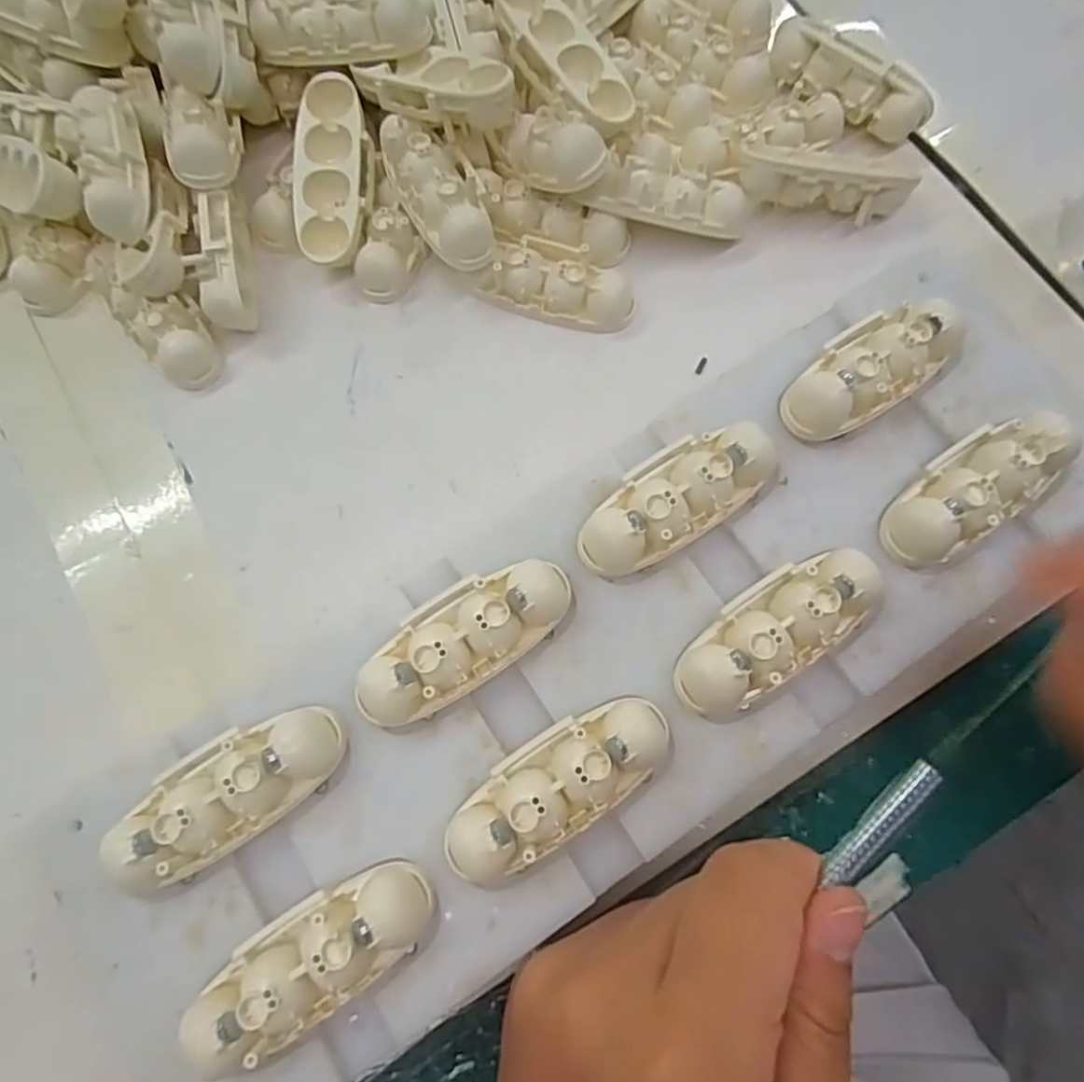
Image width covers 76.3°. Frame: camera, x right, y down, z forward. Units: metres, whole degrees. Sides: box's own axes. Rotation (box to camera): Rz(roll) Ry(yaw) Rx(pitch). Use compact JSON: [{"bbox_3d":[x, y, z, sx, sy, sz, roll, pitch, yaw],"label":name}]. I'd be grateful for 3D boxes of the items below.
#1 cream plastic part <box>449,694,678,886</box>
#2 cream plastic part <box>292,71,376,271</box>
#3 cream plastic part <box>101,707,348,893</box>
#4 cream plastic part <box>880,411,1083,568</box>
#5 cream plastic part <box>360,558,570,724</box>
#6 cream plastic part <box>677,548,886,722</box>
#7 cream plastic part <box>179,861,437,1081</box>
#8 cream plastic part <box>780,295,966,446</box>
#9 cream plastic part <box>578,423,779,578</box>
[{"bbox_3d":[0.005,0.063,0.178,0.063,0.015,0.025,-33,78,-7],"label":"cream plastic part"},{"bbox_3d":[-0.072,-0.128,0.239,0.025,0.011,0.063,1,91,1],"label":"cream plastic part"},{"bbox_3d":[-0.080,0.063,0.177,0.057,0.018,0.025,-34,76,-9],"label":"cream plastic part"},{"bbox_3d":[0.125,-0.016,0.198,0.059,0.015,0.024,-34,76,-9],"label":"cream plastic part"},{"bbox_3d":[-0.020,0.026,0.187,0.061,0.017,0.025,-35,78,-7],"label":"cream plastic part"},{"bbox_3d":[0.064,0.024,0.188,0.061,0.015,0.025,-33,76,-8],"label":"cream plastic part"},{"bbox_3d":[-0.056,0.102,0.168,0.061,0.017,0.024,-31,75,-8],"label":"cream plastic part"},{"bbox_3d":[0.099,-0.052,0.207,0.059,0.016,0.025,-33,76,-9],"label":"cream plastic part"},{"bbox_3d":[0.040,-0.014,0.198,0.066,0.016,0.025,-33,76,-8],"label":"cream plastic part"}]

